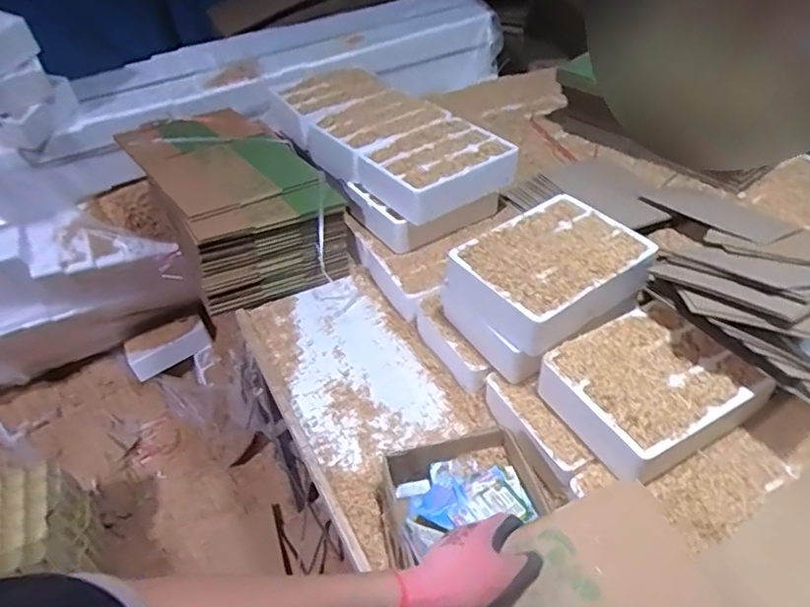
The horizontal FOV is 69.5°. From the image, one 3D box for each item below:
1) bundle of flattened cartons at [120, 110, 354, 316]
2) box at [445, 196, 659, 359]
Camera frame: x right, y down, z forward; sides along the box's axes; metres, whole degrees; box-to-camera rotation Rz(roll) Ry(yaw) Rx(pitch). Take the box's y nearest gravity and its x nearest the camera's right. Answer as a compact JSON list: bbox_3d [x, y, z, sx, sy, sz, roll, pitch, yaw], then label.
[{"bbox_3d":[-0.344,-0.210,1.202,0.285,0.206,0.487,-26,47,-22],"label":"bundle of flattened cartons"},{"bbox_3d":[0.212,-0.046,0.851,0.248,0.078,0.199,-25,47,-21],"label":"box"}]

